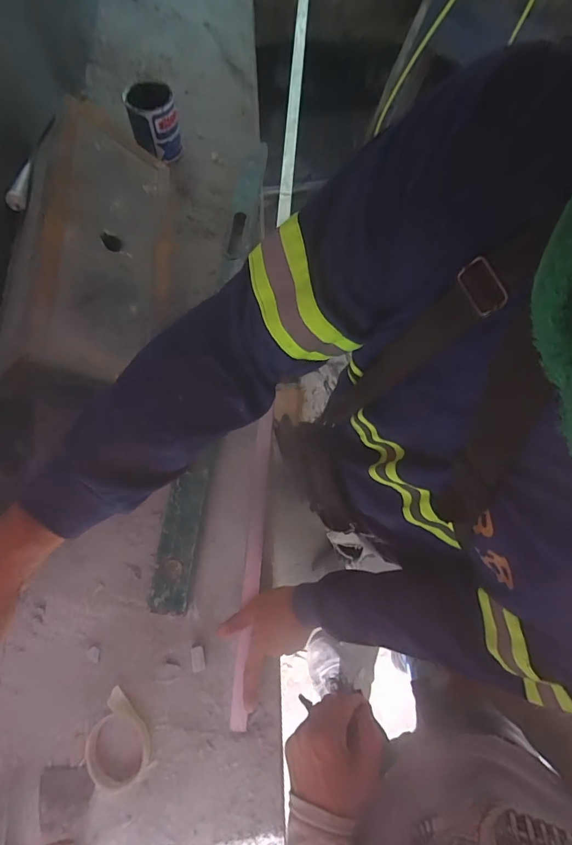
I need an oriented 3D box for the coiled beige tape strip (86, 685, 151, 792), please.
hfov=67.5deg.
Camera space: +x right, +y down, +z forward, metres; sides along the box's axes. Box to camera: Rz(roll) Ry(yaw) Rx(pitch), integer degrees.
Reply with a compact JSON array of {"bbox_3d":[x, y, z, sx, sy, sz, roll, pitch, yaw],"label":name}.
[{"bbox_3d":[-0.240,0.442,0.594,0.087,0.026,0.111,-30,74,-12],"label":"coiled beige tape strip"}]

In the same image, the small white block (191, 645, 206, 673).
[{"bbox_3d":[-0.129,0.349,0.633,0.019,0.021,0.034,-7,71,-5],"label":"small white block"}]

